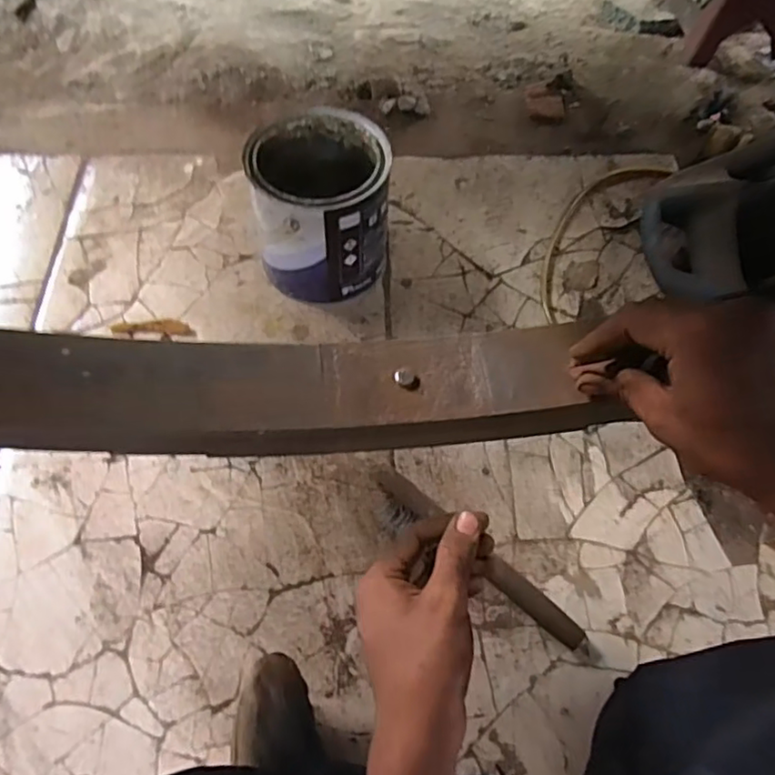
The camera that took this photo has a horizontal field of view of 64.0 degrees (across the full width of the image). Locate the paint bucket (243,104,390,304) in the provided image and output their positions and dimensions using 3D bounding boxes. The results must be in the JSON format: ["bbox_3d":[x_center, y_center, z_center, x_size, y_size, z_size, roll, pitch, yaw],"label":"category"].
[{"bbox_3d":[-0.074,-0.199,0.701,0.142,0.159,0.150,2,63,-3],"label":"paint bucket"}]

